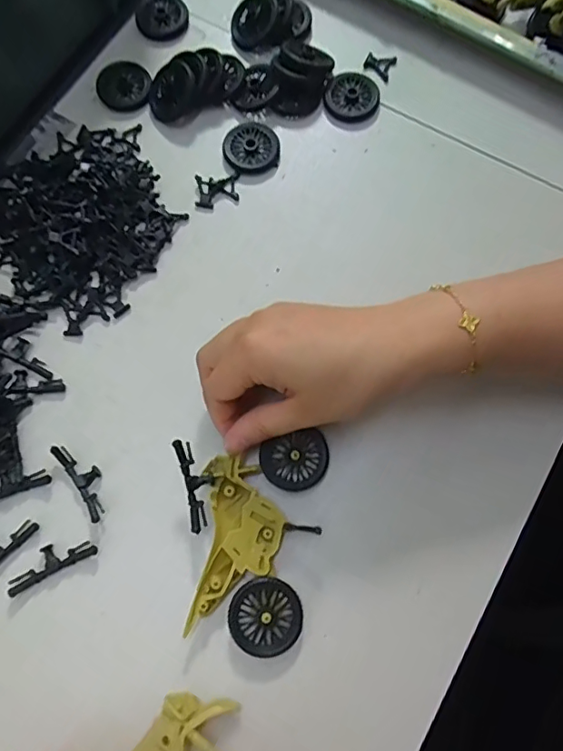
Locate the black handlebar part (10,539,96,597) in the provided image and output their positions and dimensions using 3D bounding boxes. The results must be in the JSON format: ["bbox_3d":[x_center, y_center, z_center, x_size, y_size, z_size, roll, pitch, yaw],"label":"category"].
[{"bbox_3d":[-0.124,0.099,0.286,0.047,0.004,0.016,-27,75,-7],"label":"black handlebar part"}]

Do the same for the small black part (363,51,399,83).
[{"bbox_3d":[0.070,-0.221,0.380,0.021,0.004,0.021,24,75,7],"label":"small black part"}]

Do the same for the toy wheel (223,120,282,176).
[{"bbox_3d":[-0.020,-0.152,0.355,0.036,0.005,0.038,4,73,1],"label":"toy wheel"}]

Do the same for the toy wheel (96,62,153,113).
[{"bbox_3d":[-0.111,-0.203,0.375,0.037,0.006,0.038,0,73,0],"label":"toy wheel"}]

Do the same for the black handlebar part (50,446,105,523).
[{"bbox_3d":[-0.110,0.057,0.298,0.016,0.007,0.047,-33,76,-9],"label":"black handlebar part"}]

